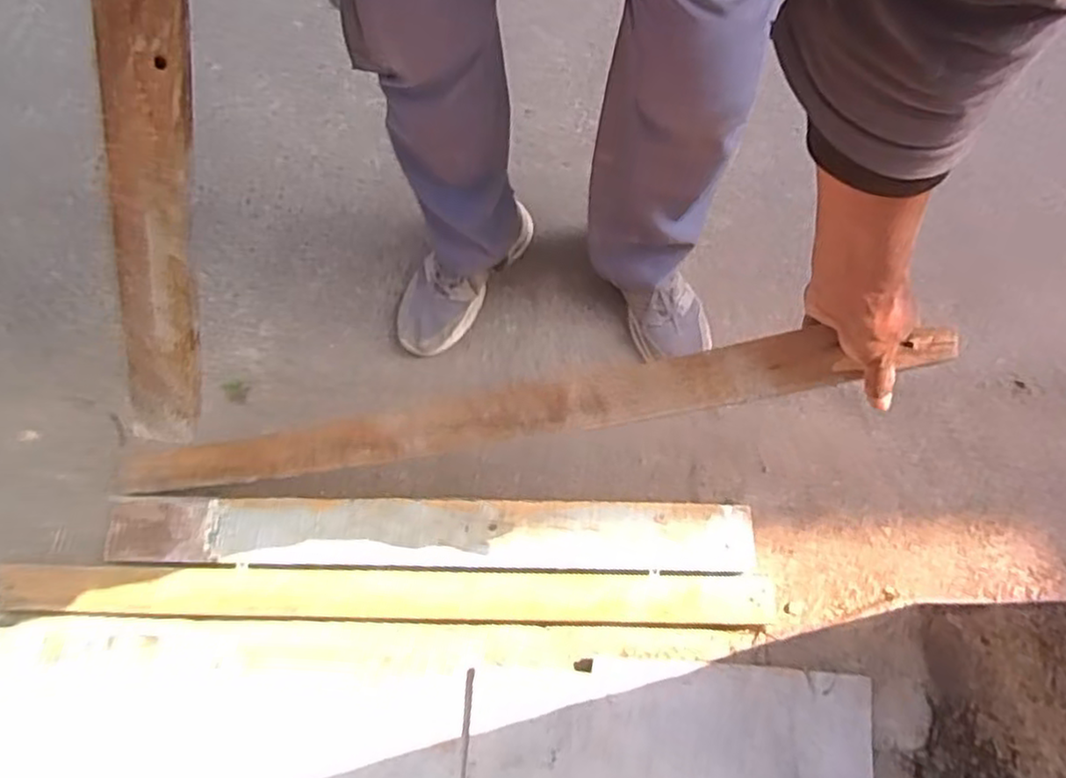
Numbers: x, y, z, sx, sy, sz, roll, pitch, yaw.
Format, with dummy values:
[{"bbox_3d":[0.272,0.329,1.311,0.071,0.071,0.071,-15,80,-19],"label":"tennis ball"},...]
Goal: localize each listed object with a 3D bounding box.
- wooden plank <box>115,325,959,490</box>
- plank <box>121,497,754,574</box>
[{"bbox_3d":[-0.157,0.049,0.838,1.128,0.030,0.065,-10,69,29],"label":"wooden plank"},{"bbox_3d":[-0.147,0.205,1.005,0.912,0.039,0.104,1,72,0],"label":"plank"}]

